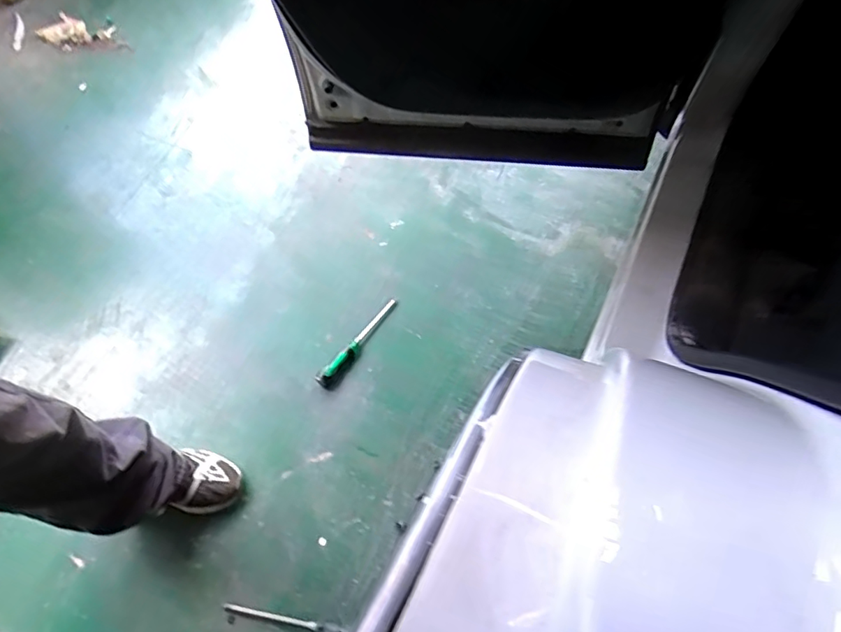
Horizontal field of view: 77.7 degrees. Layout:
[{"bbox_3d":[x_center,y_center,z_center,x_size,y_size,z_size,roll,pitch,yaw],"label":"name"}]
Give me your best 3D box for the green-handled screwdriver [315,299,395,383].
[{"bbox_3d":[-0.141,0.053,1.192,0.029,0.032,0.261,35,67,14],"label":"green-handled screwdriver"}]

